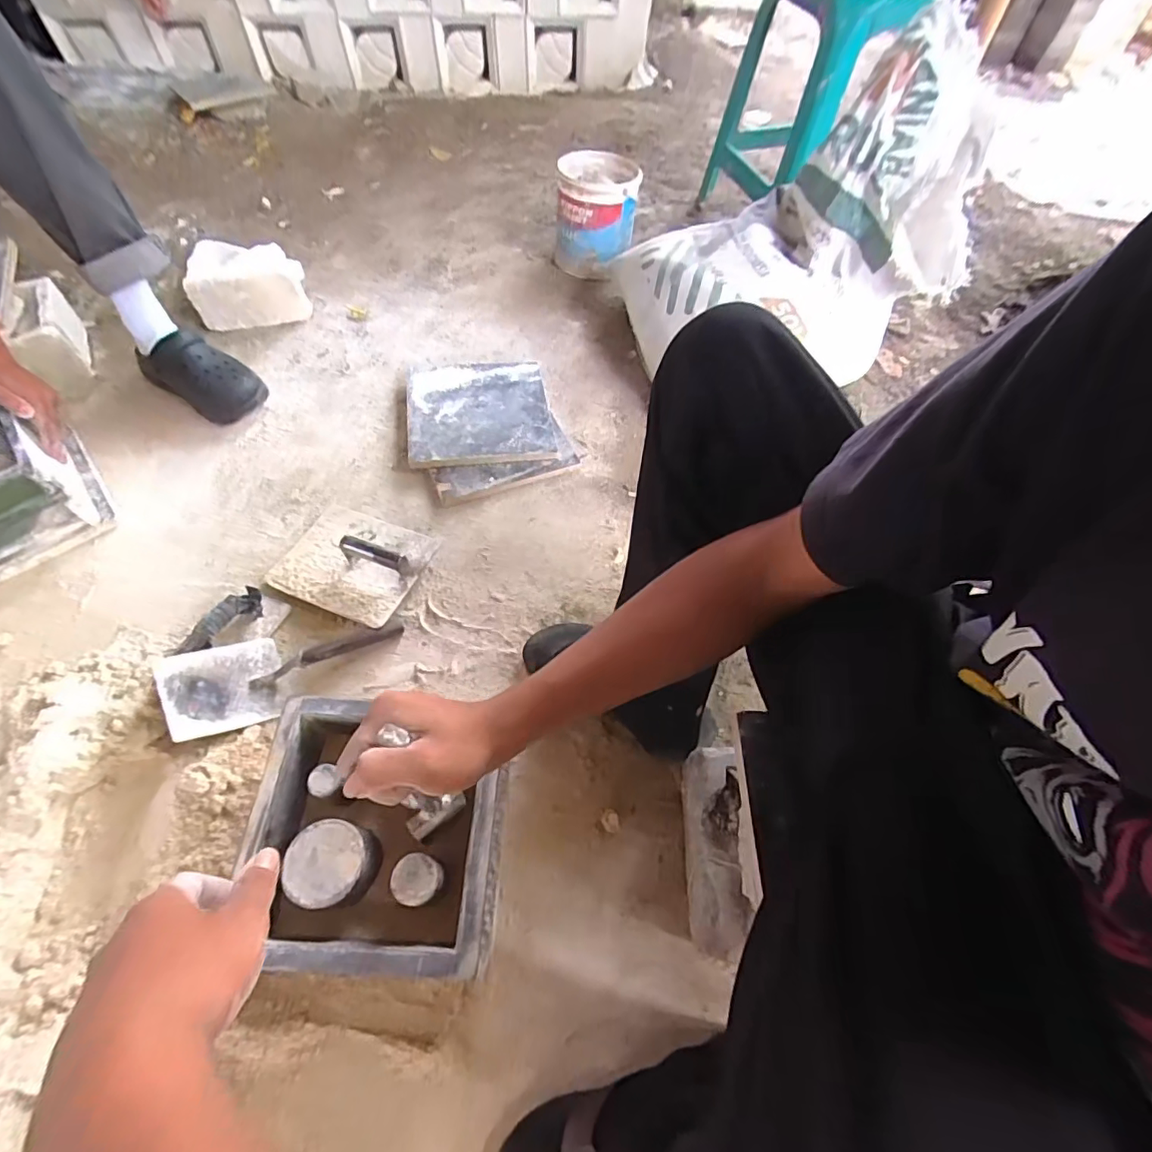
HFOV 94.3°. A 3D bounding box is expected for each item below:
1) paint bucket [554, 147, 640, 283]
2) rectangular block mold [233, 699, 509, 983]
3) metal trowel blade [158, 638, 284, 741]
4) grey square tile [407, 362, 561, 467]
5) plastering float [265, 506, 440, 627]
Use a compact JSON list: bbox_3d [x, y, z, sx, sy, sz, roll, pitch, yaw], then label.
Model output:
[{"bbox_3d":[0.044,-0.829,1.234,0.179,0.198,0.204,9,60,0],"label":"paint bucket"},{"bbox_3d":[-0.201,0.269,0.567,0.238,0.109,0.230,6,61,0],"label":"rectangular block mold"},{"bbox_3d":[-0.439,0.137,0.670,0.127,0.010,0.109,-7,64,-46],"label":"metal trowel blade"},{"bbox_3d":[-0.172,-0.303,0.961,0.248,0.015,0.253,-6,61,-12],"label":"grey square tile"},{"bbox_3d":[-0.327,-0.033,0.779,0.196,0.067,0.168,22,62,8],"label":"plastering float"}]

